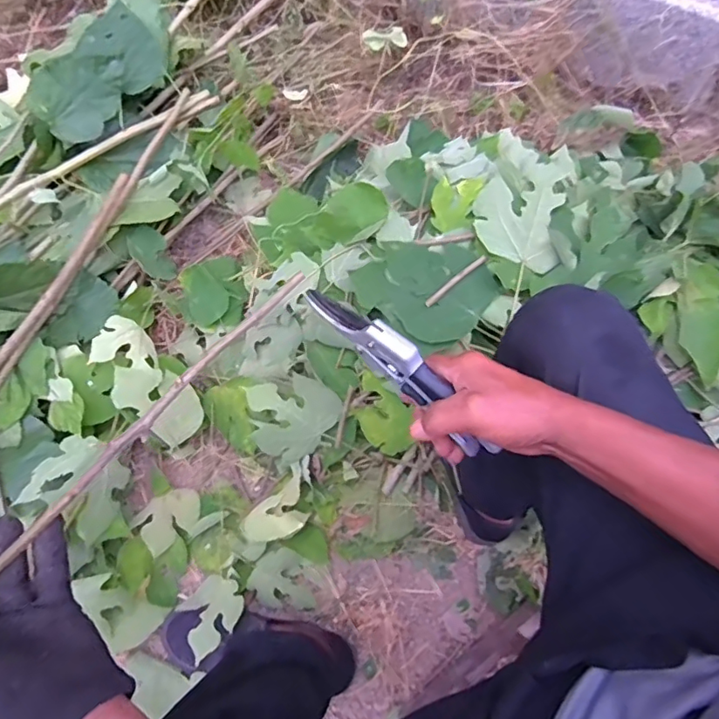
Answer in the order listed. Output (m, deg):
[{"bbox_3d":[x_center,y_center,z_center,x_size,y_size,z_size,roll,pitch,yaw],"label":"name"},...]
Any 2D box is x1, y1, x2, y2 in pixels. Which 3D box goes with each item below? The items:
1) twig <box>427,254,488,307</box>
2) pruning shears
[{"bbox_3d":[0.134,-0.109,0.761,0.108,0.006,0.011,-39,78,-13],"label":"twig"},{"bbox_3d":[0.034,0.006,0.441,0.191,0.054,0.021,42,76,4],"label":"pruning shears"}]

